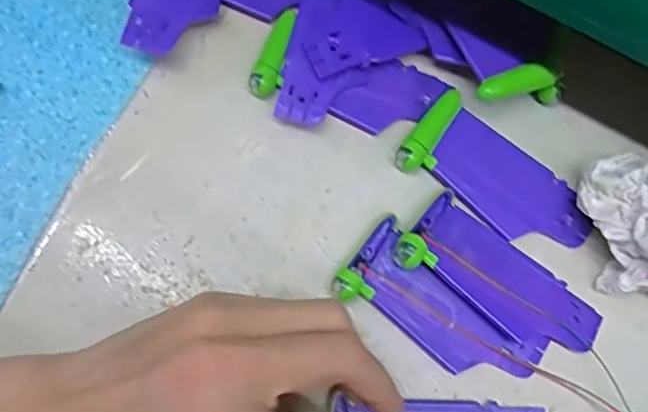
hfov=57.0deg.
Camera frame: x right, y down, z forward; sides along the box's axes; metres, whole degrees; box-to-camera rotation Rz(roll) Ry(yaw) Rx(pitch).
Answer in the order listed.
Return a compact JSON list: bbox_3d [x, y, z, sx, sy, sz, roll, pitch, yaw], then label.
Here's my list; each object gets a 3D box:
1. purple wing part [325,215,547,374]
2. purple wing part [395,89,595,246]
[{"bbox_3d":[0.049,0.047,0.254,0.088,0.009,0.040,39,78,8],"label":"purple wing part"},{"bbox_3d":[0.078,-0.010,0.268,0.088,0.009,0.042,40,78,8],"label":"purple wing part"}]

